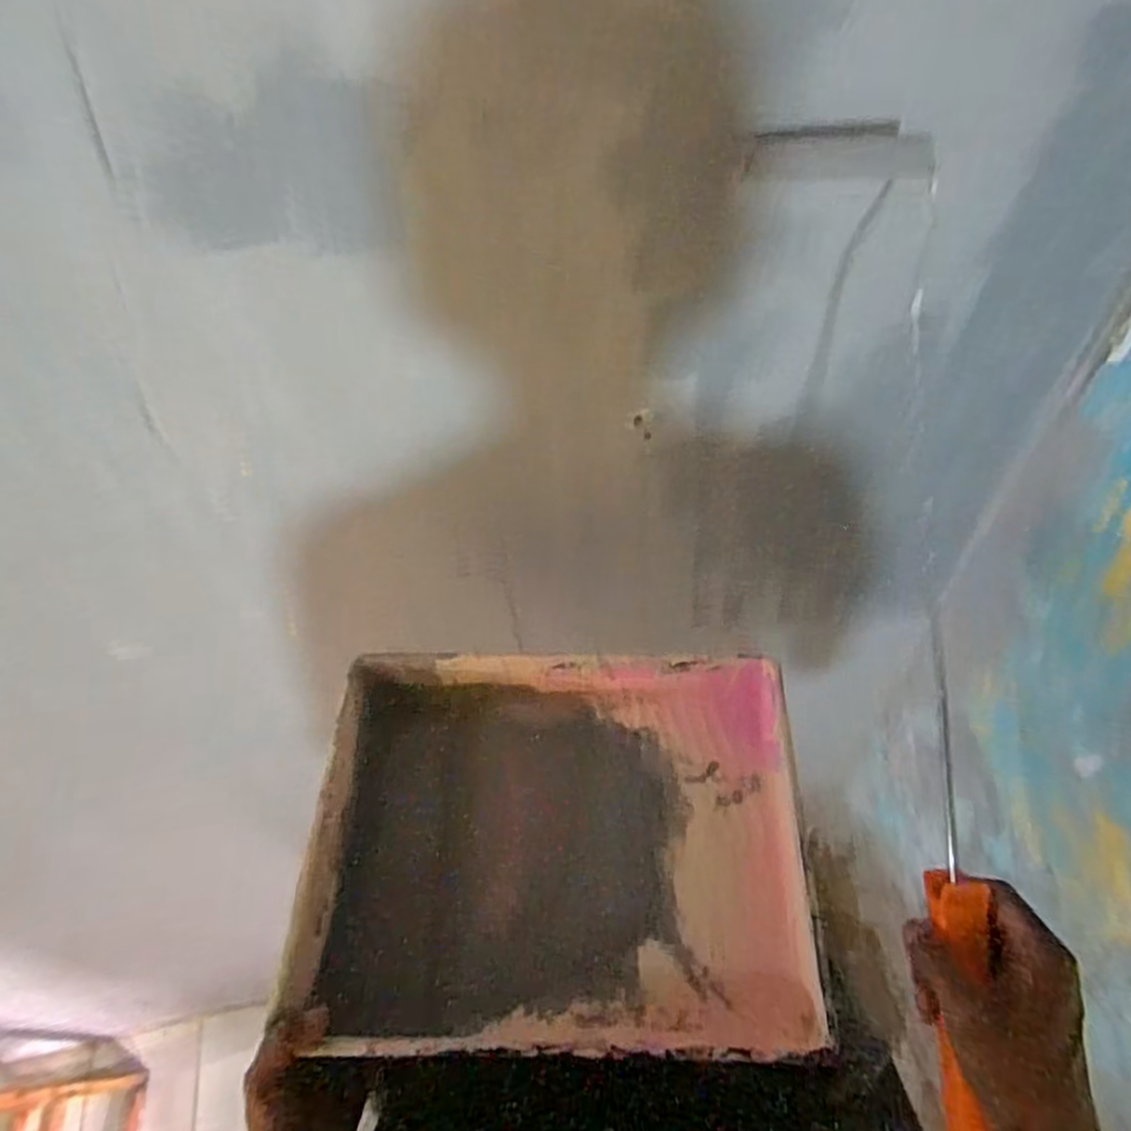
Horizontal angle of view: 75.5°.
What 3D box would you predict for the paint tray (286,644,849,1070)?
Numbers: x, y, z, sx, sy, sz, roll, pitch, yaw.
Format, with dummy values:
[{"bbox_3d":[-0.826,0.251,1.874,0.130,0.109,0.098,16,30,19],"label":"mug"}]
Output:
[{"bbox_3d":[-0.006,0.199,0.547,0.345,0.052,0.280,-2,53,5],"label":"paint tray"}]

